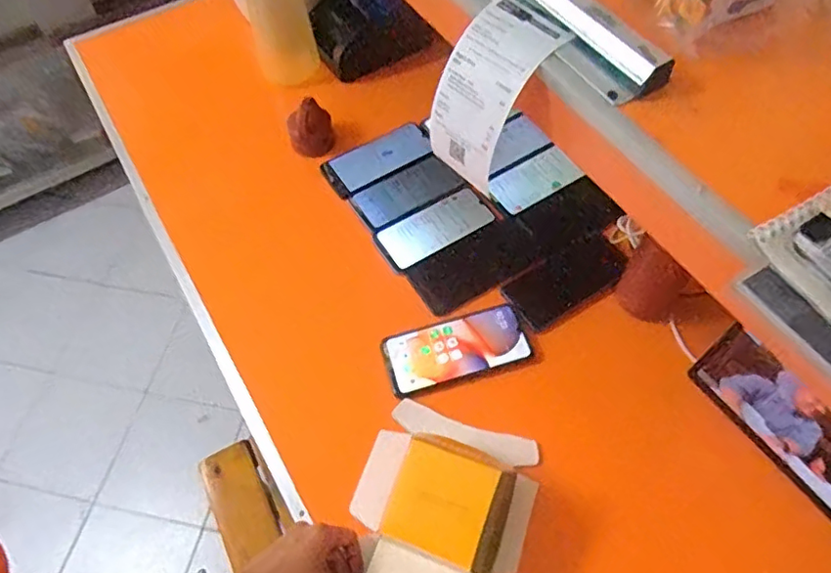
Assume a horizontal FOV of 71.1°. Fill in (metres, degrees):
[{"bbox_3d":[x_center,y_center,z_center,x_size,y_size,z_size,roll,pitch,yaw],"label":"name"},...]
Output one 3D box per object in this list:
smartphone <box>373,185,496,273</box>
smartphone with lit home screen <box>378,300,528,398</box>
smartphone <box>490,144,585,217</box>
[{"bbox_3d":[0.025,-0.082,0.786,0.156,0.016,0.071,-29,65,-9],"label":"smartphone"},{"bbox_3d":[0.047,0.075,0.698,0.167,0.014,0.080,-16,60,-8],"label":"smartphone with lit home screen"},{"bbox_3d":[0.170,-0.152,0.826,0.141,0.009,0.068,-32,74,-20],"label":"smartphone"}]

